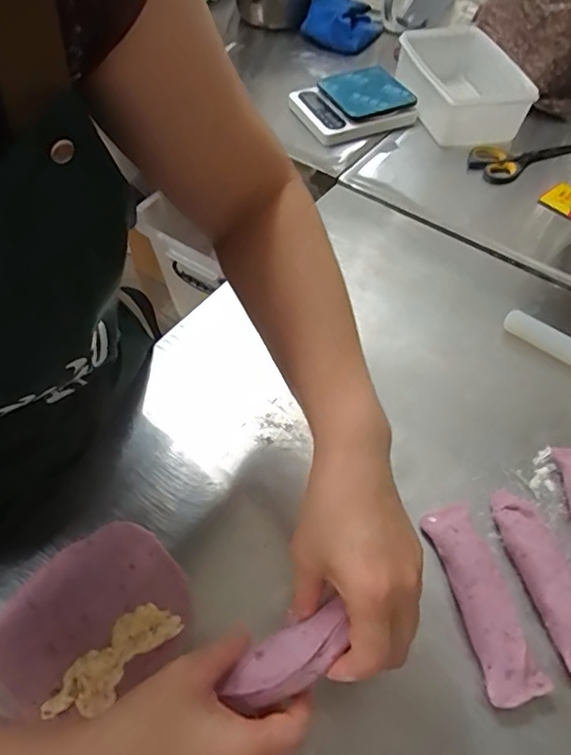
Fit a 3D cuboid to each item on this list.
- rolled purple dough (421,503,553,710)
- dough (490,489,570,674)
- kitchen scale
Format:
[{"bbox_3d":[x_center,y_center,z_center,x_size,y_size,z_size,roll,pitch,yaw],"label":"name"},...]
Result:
[{"bbox_3d":[0.160,0.184,0.441,0.049,0.042,0.155,-12,55,-9],"label":"rolled purple dough"},{"bbox_3d":[0.221,0.170,0.448,0.043,0.042,0.154,-15,56,-10],"label":"dough"},{"bbox_3d":[0.107,-0.440,0.852,0.172,0.046,0.138,-24,59,-17],"label":"kitchen scale"}]

